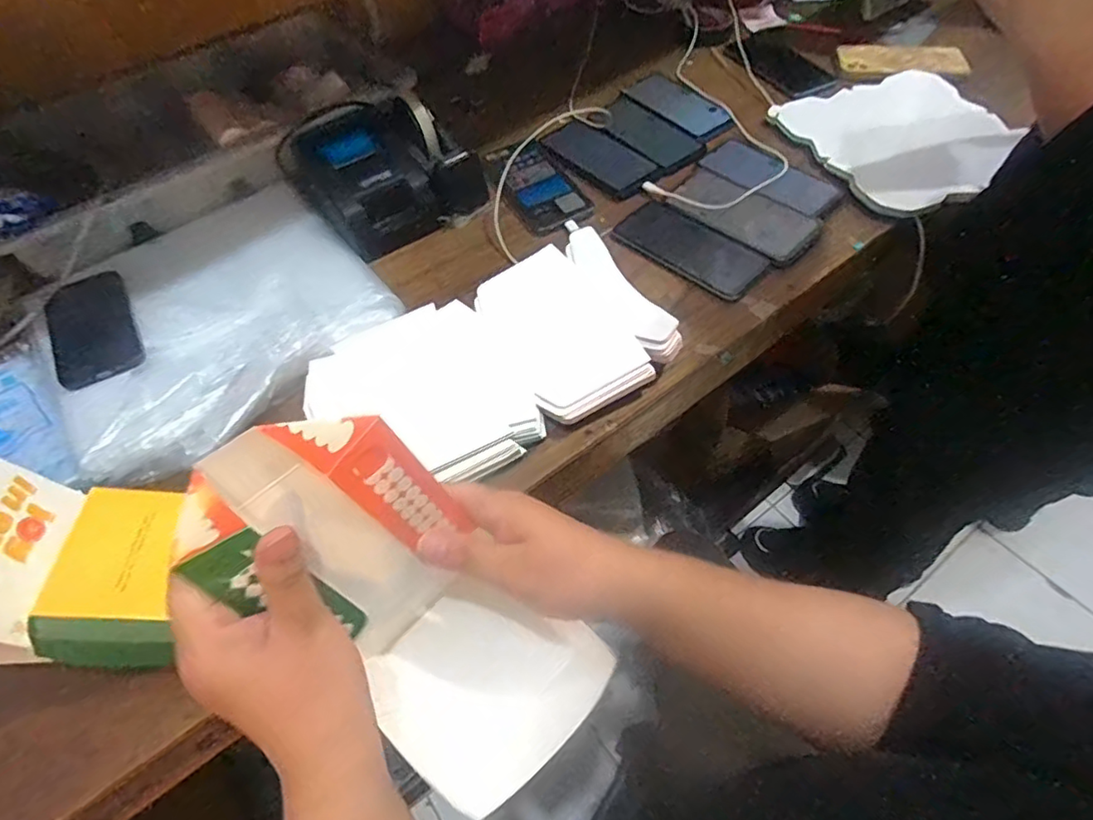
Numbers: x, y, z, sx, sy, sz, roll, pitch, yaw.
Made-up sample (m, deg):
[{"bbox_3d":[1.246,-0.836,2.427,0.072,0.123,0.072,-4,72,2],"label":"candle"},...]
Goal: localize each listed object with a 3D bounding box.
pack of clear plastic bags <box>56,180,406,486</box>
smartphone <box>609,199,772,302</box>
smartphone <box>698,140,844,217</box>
[{"bbox_3d":[-0.327,-0.092,0.581,0.306,0.046,0.282,-39,67,-21],"label":"pack of clear plastic bags"},{"bbox_3d":[0.150,-0.172,0.613,0.152,0.009,0.073,39,66,19],"label":"smartphone"},{"bbox_3d":[0.255,-0.268,0.672,0.074,0.012,0.163,-37,57,-17],"label":"smartphone"}]

